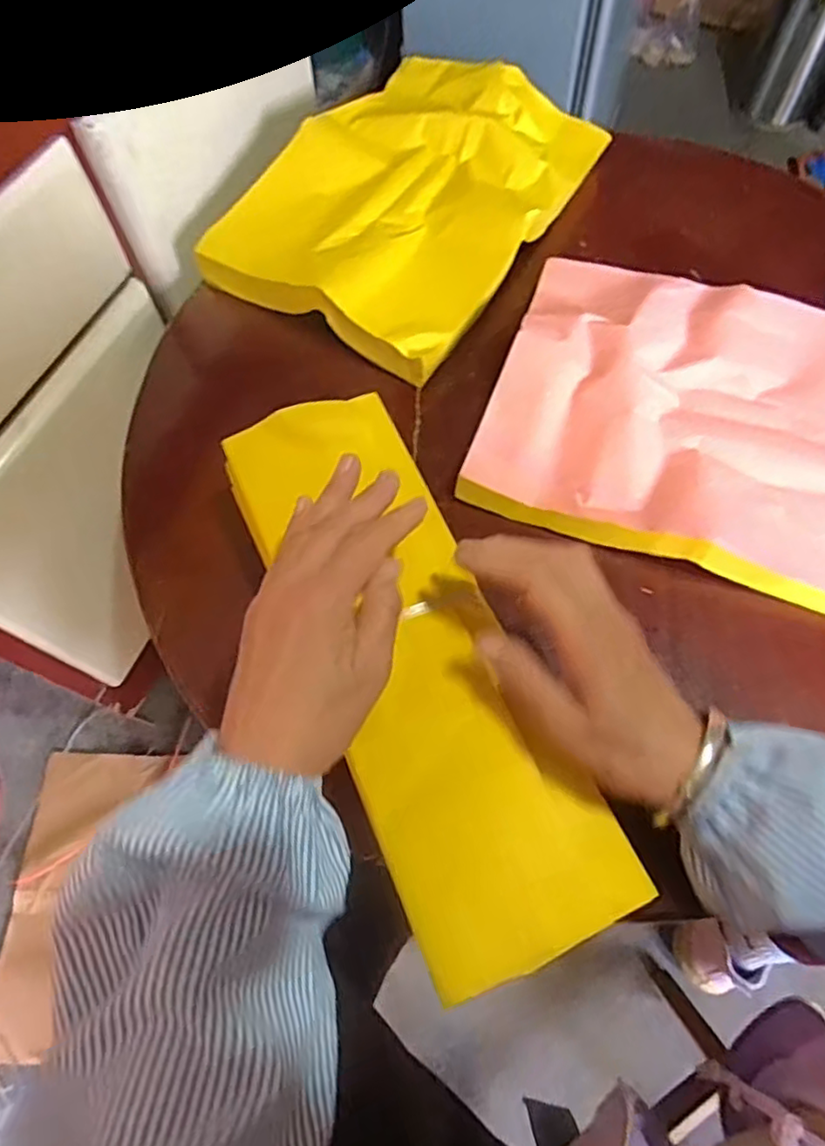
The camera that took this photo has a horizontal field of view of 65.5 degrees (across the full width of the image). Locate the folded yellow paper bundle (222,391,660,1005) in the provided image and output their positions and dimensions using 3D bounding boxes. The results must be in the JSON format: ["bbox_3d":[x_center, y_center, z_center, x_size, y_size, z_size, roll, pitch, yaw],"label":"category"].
[{"bbox_3d":[-0.002,0.042,0.382,0.119,0.032,0.347,-22,68,-9],"label":"folded yellow paper bundle"}]

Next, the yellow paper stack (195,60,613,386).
[{"bbox_3d":[-0.001,-0.357,0.607,0.253,0.040,0.340,31,70,13],"label":"yellow paper stack"}]

